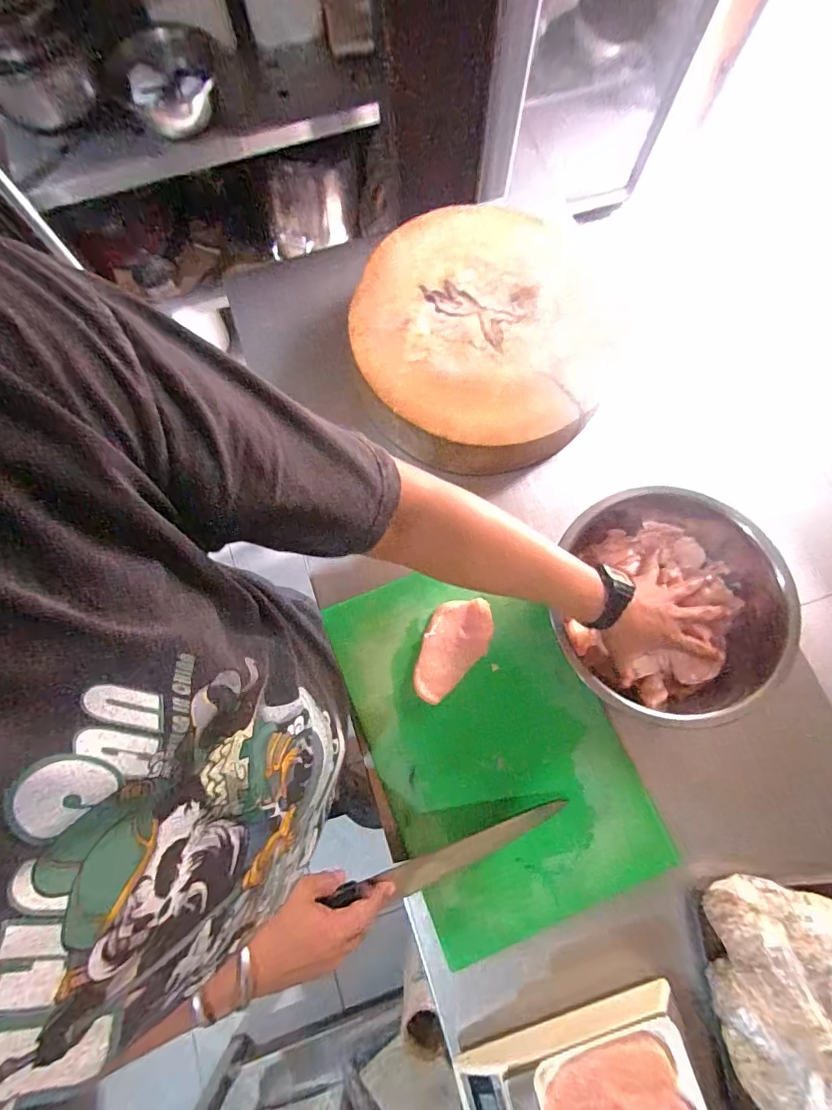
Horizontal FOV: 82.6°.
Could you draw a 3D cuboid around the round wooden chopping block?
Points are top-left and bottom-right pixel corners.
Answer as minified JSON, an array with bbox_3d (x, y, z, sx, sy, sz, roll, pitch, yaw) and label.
[{"bbox_3d":[0.097,-0.324,0.704,0.361,0.088,0.406,17,77,5],"label":"round wooden chopping block"}]

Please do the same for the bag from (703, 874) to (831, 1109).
[{"bbox_3d":[0.405,0.464,0.479,0.198,0.107,0.234,35,79,9],"label":"bag"}]

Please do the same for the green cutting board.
[{"bbox_3d":[0.093,0.226,0.606,0.294,0.019,0.448,-22,77,-5],"label":"green cutting board"}]

